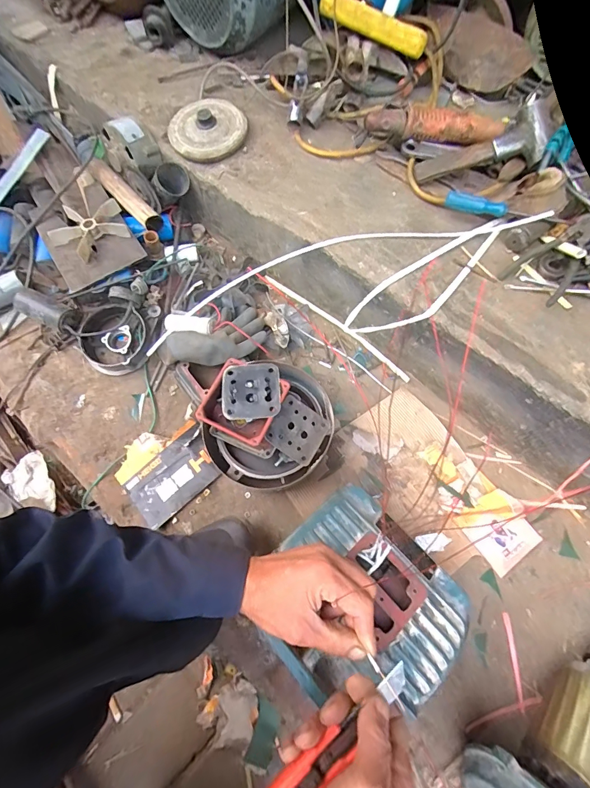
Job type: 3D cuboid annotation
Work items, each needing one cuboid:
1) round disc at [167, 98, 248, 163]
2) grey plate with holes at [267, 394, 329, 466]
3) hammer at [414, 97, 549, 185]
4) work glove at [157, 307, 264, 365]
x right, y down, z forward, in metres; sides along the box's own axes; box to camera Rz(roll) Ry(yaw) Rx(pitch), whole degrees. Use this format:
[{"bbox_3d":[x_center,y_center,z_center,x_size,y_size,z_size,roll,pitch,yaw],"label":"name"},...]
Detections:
[{"bbox_3d":[-0.156,-0.491,0.689,0.130,0.037,0.126,0,66,1],"label":"round disc"},{"bbox_3d":[0.003,0.053,0.556,0.079,0.008,0.077,37,69,-5],"label":"grey plate with holes"},{"bbox_3d":[0.287,-0.371,0.583,0.188,0.042,0.077,-13,65,16],"label":"hammer"},{"bbox_3d":[-0.141,-0.093,0.654,0.189,0.050,0.097,-24,68,-9],"label":"work glove"}]

